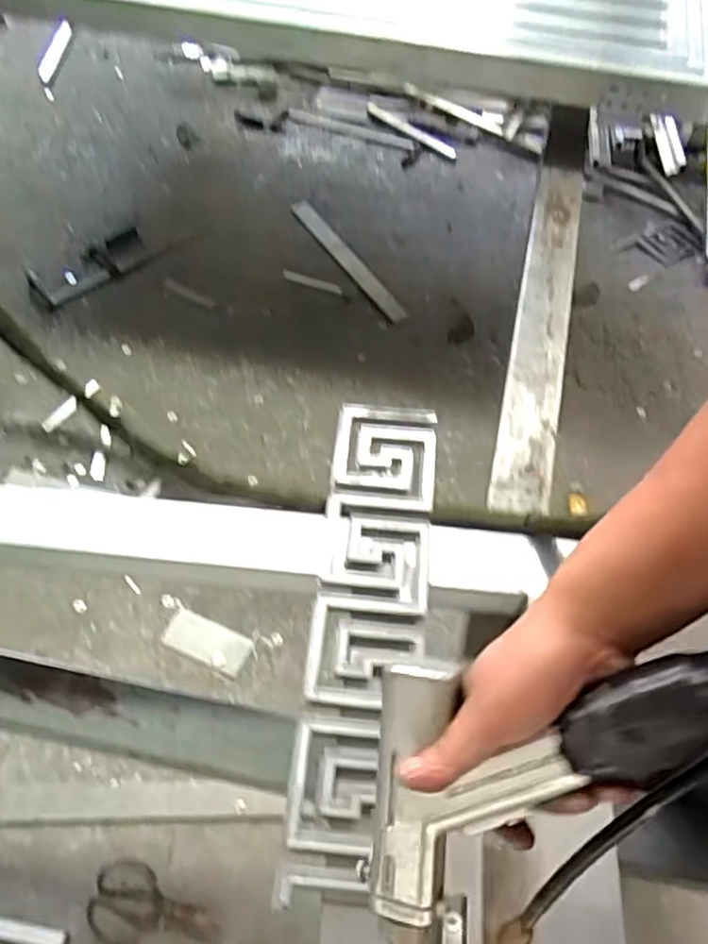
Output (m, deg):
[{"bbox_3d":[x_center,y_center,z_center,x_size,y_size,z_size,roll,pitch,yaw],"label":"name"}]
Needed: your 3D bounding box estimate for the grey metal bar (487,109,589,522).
[{"bbox_3d":[0.323,-0.329,1.165,0.081,0.029,0.978,12,57,6],"label":"grey metal bar"}]

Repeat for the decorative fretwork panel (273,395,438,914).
[{"bbox_3d":[0.017,0.143,0.740,0.116,0.020,0.512,5,58,3],"label":"decorative fretwork panel"}]

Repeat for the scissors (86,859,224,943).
[{"bbox_3d":[-0.283,0.632,1.008,0.195,0.007,0.104,11,58,7],"label":"scissors"}]

